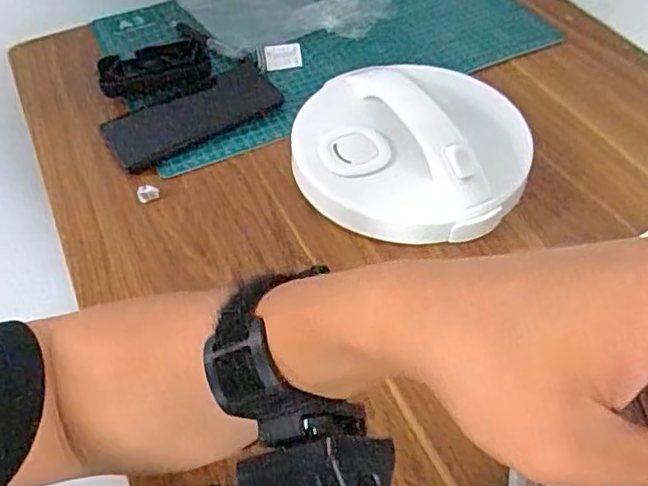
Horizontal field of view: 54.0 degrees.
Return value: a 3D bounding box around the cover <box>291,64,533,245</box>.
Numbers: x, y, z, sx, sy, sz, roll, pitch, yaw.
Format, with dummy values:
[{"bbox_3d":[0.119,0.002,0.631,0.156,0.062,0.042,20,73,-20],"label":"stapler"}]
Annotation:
[{"bbox_3d":[0.071,-0.090,0.539,0.195,0.052,0.187,21,54,19],"label":"cover"}]

